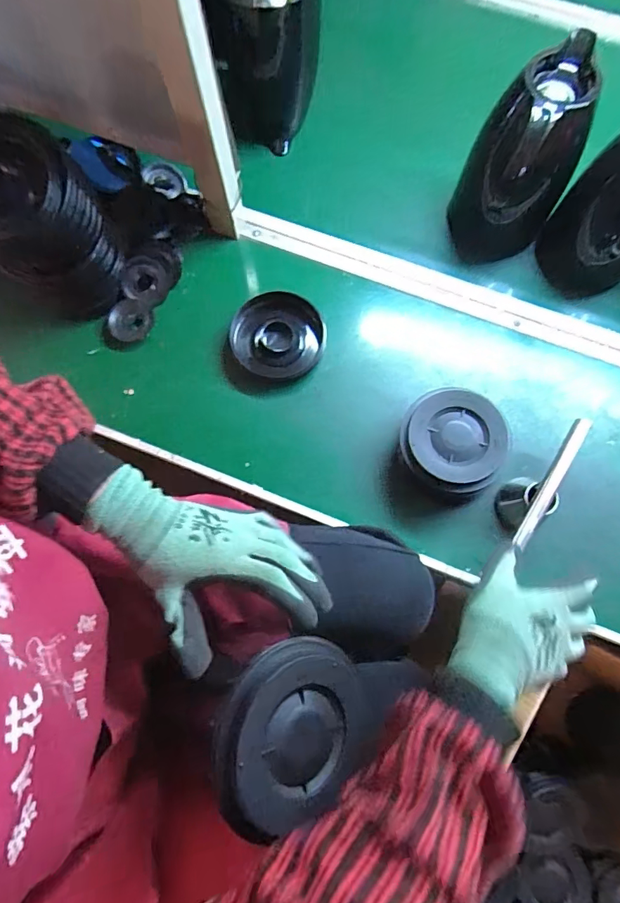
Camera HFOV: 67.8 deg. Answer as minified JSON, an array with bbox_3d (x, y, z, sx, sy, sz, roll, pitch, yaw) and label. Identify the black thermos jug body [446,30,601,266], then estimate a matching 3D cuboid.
[{"bbox_3d":[0.245,-0.333,0.546,0.109,0.199,0.139,26,78,7],"label":"black thermos jug body"}]

